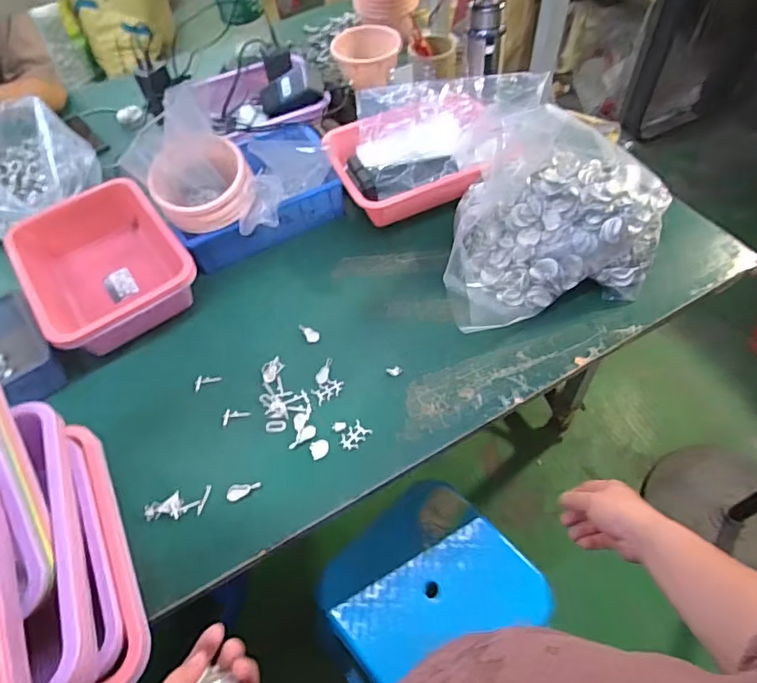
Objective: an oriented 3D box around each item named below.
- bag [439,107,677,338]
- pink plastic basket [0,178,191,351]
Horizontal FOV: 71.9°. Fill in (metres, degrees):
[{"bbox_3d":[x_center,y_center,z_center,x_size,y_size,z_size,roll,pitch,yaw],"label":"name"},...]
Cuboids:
[{"bbox_3d":[0.240,-0.186,0.768,0.346,0.196,0.251,-16,55,-6],"label":"bag"},{"bbox_3d":[-0.444,-0.122,0.849,0.224,0.087,0.313,-35,59,-18],"label":"pink plastic basket"}]

